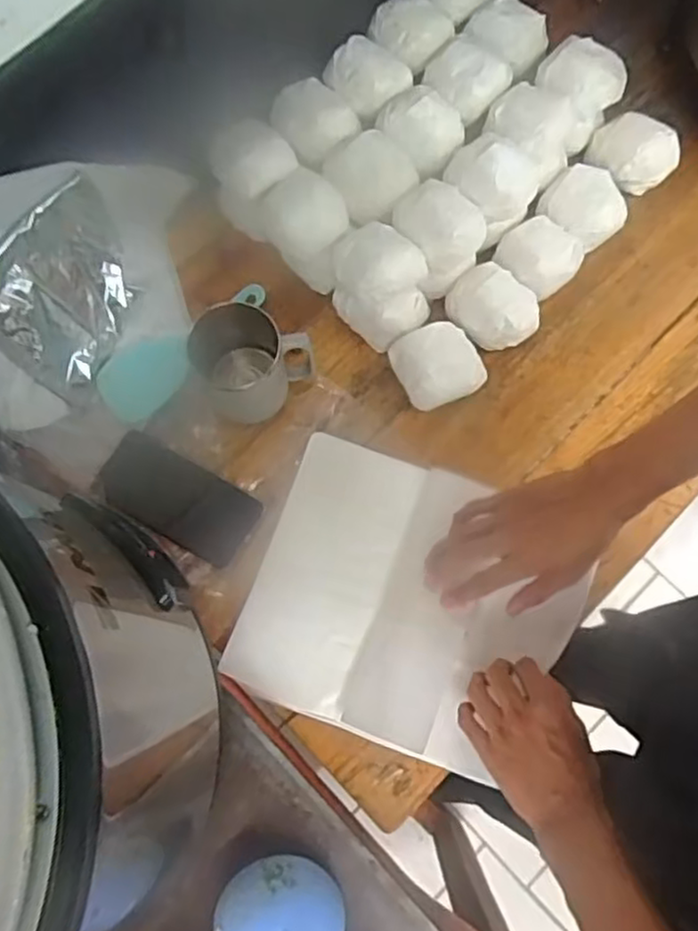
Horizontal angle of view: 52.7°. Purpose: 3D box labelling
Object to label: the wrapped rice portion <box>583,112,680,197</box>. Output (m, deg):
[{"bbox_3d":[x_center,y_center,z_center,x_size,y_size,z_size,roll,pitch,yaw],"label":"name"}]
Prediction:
[{"bbox_3d":[0.298,-0.328,0.742,0.089,0.045,0.059,27,77,7],"label":"wrapped rice portion"}]

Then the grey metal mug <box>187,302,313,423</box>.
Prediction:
[{"bbox_3d":[-0.093,-0.092,0.659,0.089,0.098,0.081,0,75,0],"label":"grey metal mug"}]

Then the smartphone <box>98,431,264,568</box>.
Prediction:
[{"bbox_3d":[-0.163,0.030,0.673,0.147,0.006,0.076,30,73,-1],"label":"smartphone"}]

